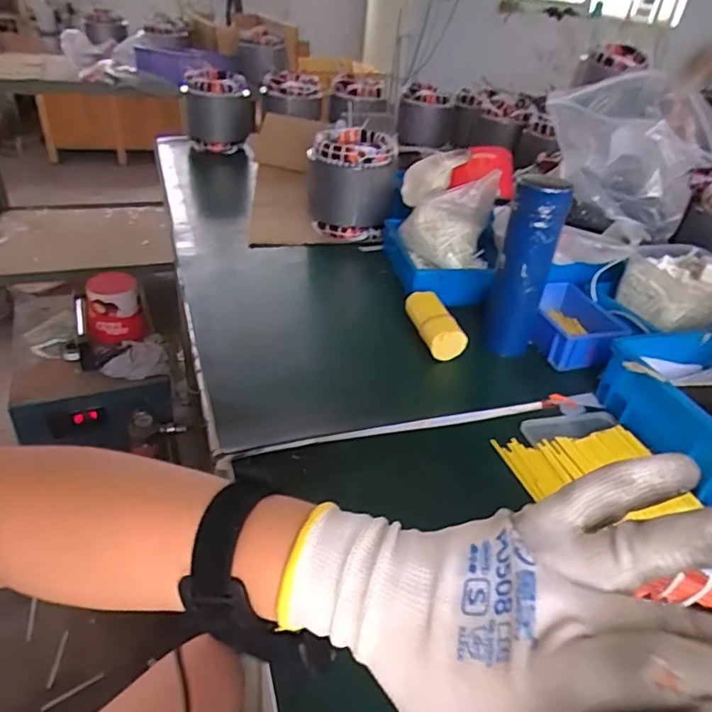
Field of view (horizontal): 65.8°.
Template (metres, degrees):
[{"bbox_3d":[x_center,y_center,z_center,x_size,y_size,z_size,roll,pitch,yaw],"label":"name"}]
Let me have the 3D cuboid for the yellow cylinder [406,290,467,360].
[{"bbox_3d":[0.102,-0.042,0.729,0.048,0.040,0.119,-4,36,-15],"label":"yellow cylinder"}]

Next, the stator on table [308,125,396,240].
[{"bbox_3d":[-0.010,-0.318,1.007,0.151,0.154,0.137,3,34,-4],"label":"stator on table"}]

